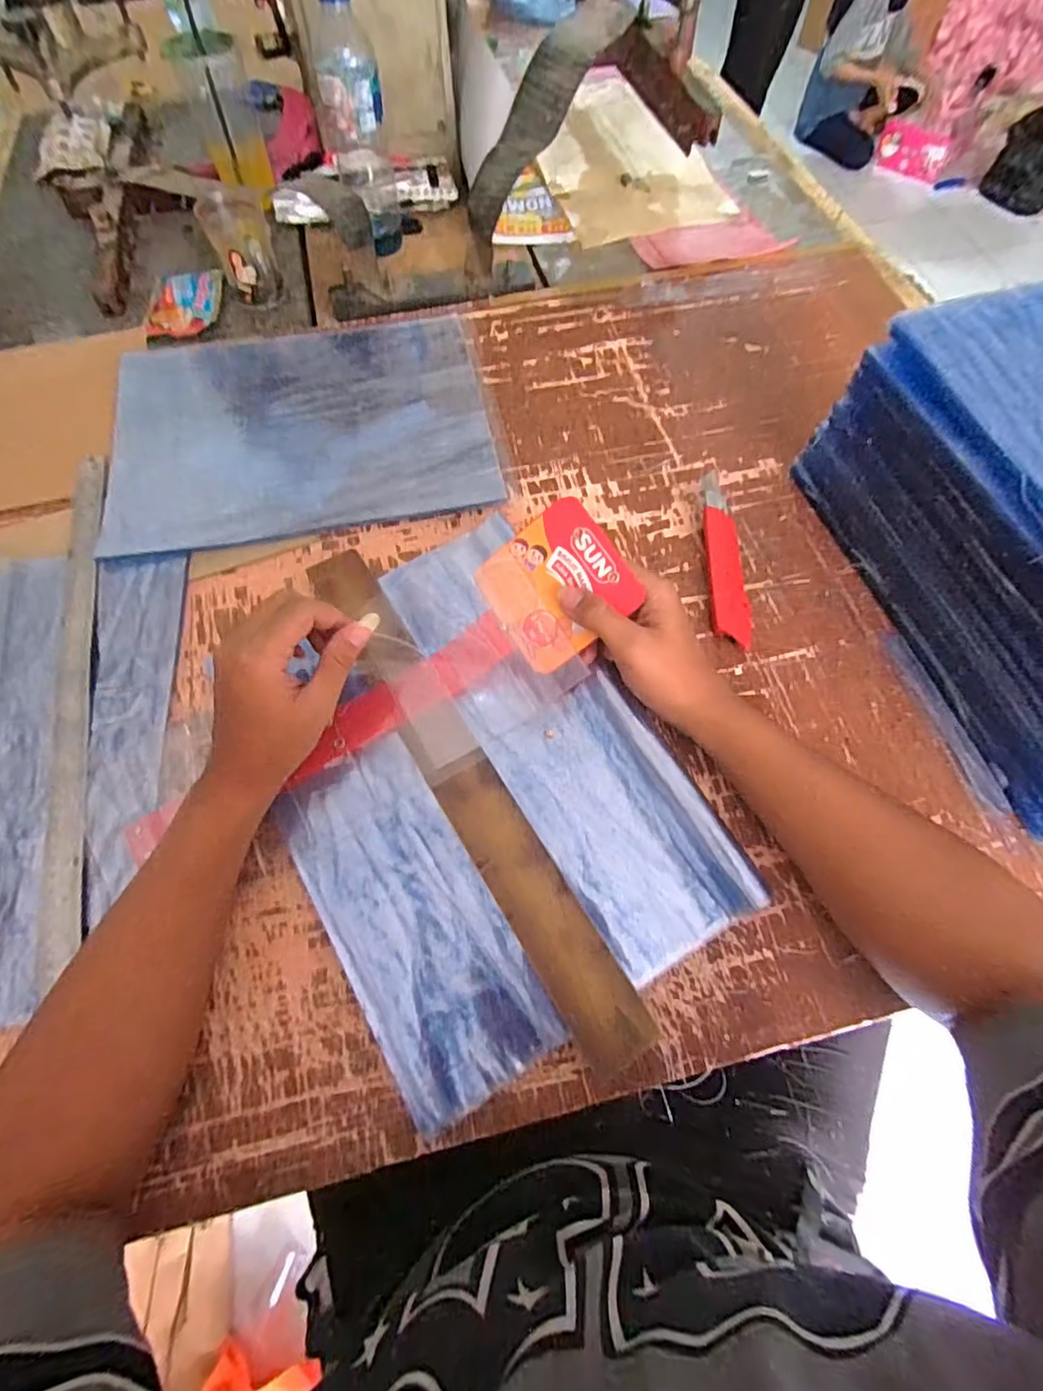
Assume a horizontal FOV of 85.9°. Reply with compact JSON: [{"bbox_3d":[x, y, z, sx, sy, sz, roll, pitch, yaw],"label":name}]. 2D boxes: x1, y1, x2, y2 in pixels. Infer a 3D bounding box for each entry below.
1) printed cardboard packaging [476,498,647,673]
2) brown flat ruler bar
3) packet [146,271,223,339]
[{"bbox_3d":[0.026,-0.081,0.414,0.098,0.005,0.097,-36,83,14],"label":"printed cardboard packaging"},{"bbox_3d":[-0.047,0.054,0.418,0.047,0.012,0.437,-30,71,-10],"label":"brown flat ruler bar"},{"bbox_3d":[-0.395,-0.455,0.657,0.066,0.017,0.111,2,65,0],"label":"packet"}]

